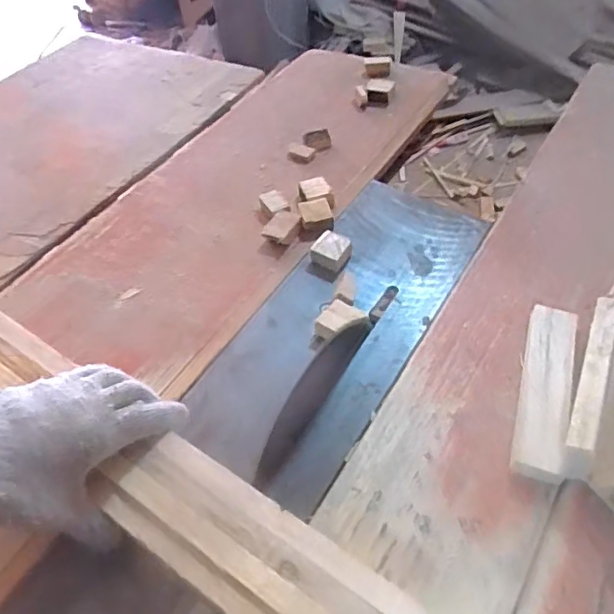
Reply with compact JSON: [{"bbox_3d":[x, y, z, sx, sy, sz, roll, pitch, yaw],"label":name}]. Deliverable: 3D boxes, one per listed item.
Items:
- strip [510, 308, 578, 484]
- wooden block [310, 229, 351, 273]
[{"bbox_3d":[0.195,0.067,0.465,0.037,0.021,0.156,12,52,16],"label":"strip"},{"bbox_3d":[0.026,-0.058,0.589,0.036,0.024,0.032,19,54,20],"label":"wooden block"}]

